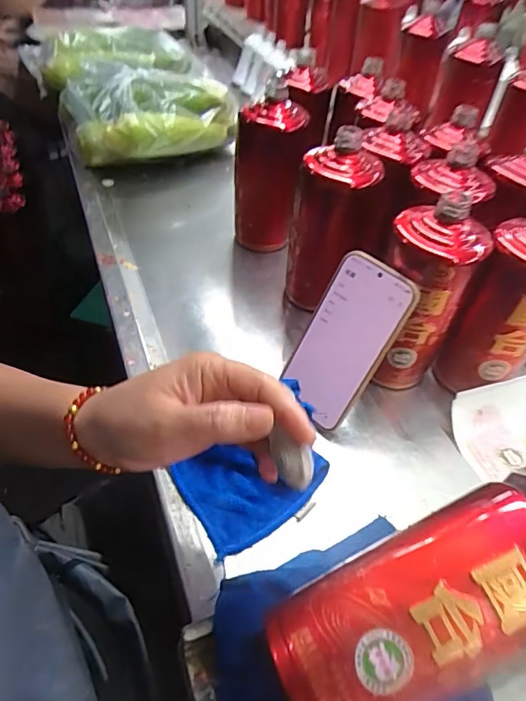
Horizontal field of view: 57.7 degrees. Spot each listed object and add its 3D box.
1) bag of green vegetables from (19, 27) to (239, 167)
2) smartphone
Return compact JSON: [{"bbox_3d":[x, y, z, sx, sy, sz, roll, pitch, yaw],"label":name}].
[{"bbox_3d":[-0.221,-0.441,0.806,0.258,0.124,0.319,-24,53,-23],"label":"bag of green vegetables"},{"bbox_3d":[0.075,-0.006,0.439,0.072,0.155,0.013,36,23,19],"label":"smartphone"}]

